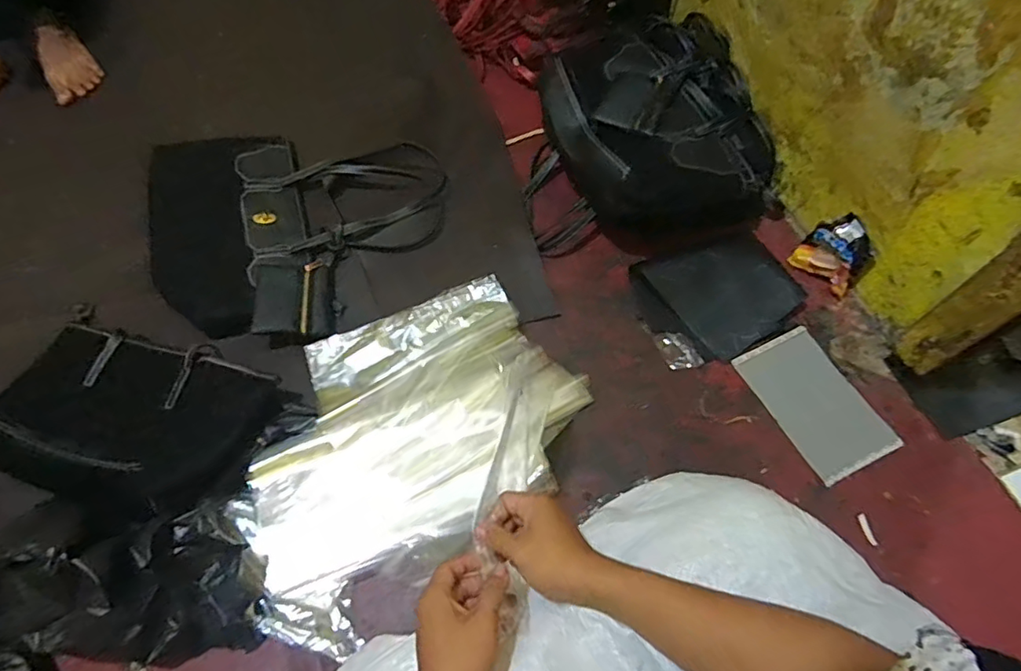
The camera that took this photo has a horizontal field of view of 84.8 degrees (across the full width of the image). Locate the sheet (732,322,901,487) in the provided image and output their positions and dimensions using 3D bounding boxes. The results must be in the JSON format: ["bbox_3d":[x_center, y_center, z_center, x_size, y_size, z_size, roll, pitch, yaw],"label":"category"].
[{"bbox_3d":[0.413,0.087,0.757,0.118,0.006,0.198,-25,67,-10],"label":"sheet"}]

